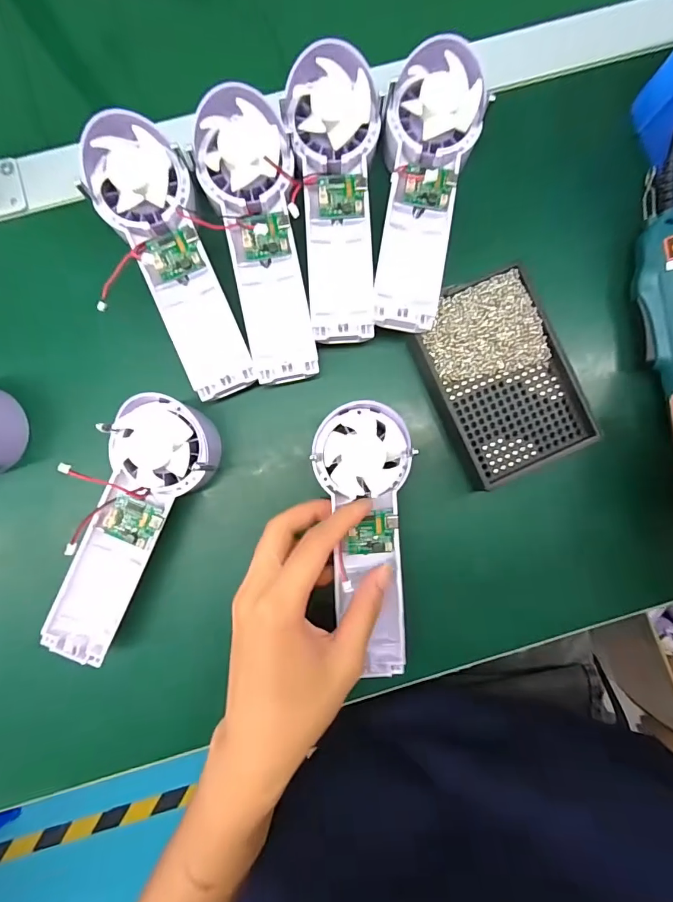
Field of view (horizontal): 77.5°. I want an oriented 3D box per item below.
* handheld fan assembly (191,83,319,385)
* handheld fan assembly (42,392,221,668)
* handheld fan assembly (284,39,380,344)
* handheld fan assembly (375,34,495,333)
[{"bbox_3d":[-0.048,-0.135,0.276,0.061,0.039,0.176,-13,89,-1],"label":"handheld fan assembly"},{"bbox_3d":[-0.142,0.046,0.279,0.072,0.051,0.174,29,88,0],"label":"handheld fan assembly"},{"bbox_3d":[0.000,-0.161,0.271,0.056,0.031,0.172,-2,88,-1],"label":"handheld fan assembly"},{"bbox_3d":[0.054,-0.167,0.271,0.058,0.027,0.173,12,88,-1],"label":"handheld fan assembly"}]

